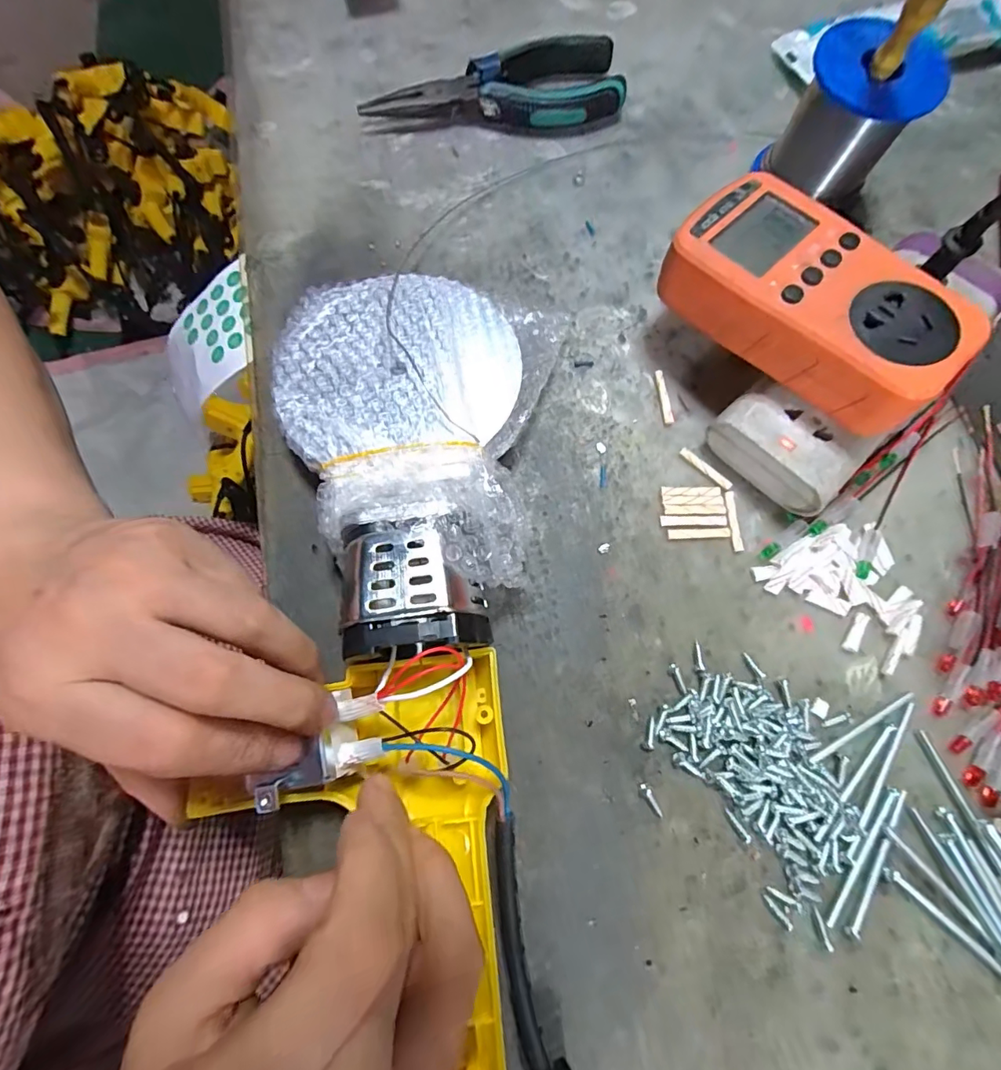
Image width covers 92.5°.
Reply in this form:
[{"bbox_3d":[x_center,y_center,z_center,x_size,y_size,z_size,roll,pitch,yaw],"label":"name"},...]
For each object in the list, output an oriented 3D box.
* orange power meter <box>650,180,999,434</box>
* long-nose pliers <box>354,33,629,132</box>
[{"bbox_3d":[0.140,-0.106,0.216,0.066,0.035,0.125,-42,80,-11],"label":"orange power meter"},{"bbox_3d":[-0.003,-0.270,0.293,0.154,0.018,0.048,-13,76,-5],"label":"long-nose pliers"}]

